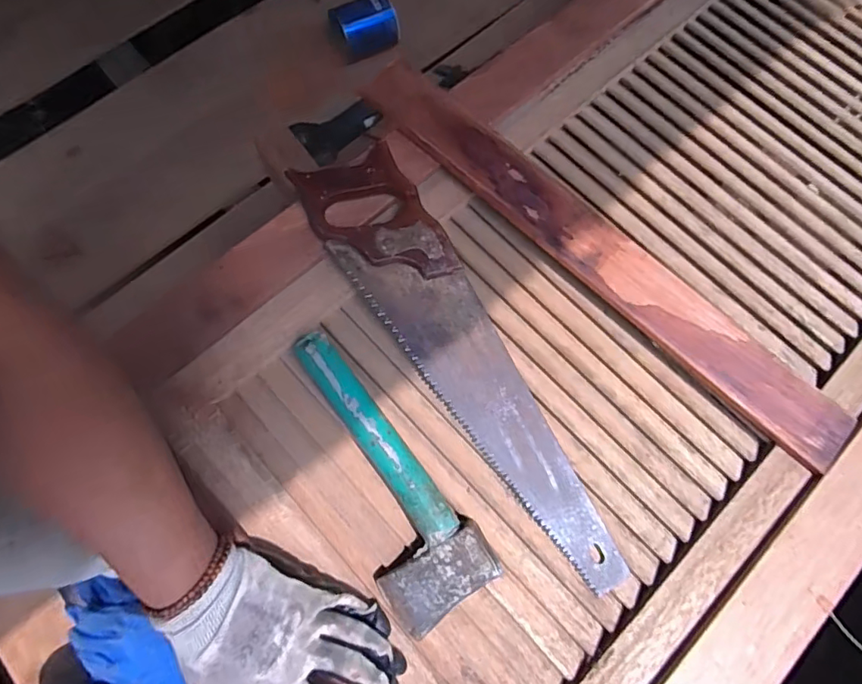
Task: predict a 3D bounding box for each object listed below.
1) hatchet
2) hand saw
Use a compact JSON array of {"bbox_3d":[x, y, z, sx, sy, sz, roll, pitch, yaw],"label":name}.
[{"bbox_3d":[-0.042,0.107,0.467,0.091,0.040,0.264,-28,75,-11],"label":"hatchet"},{"bbox_3d":[0.029,0.014,0.498,0.112,0.042,0.465,-29,76,-11],"label":"hand saw"}]

